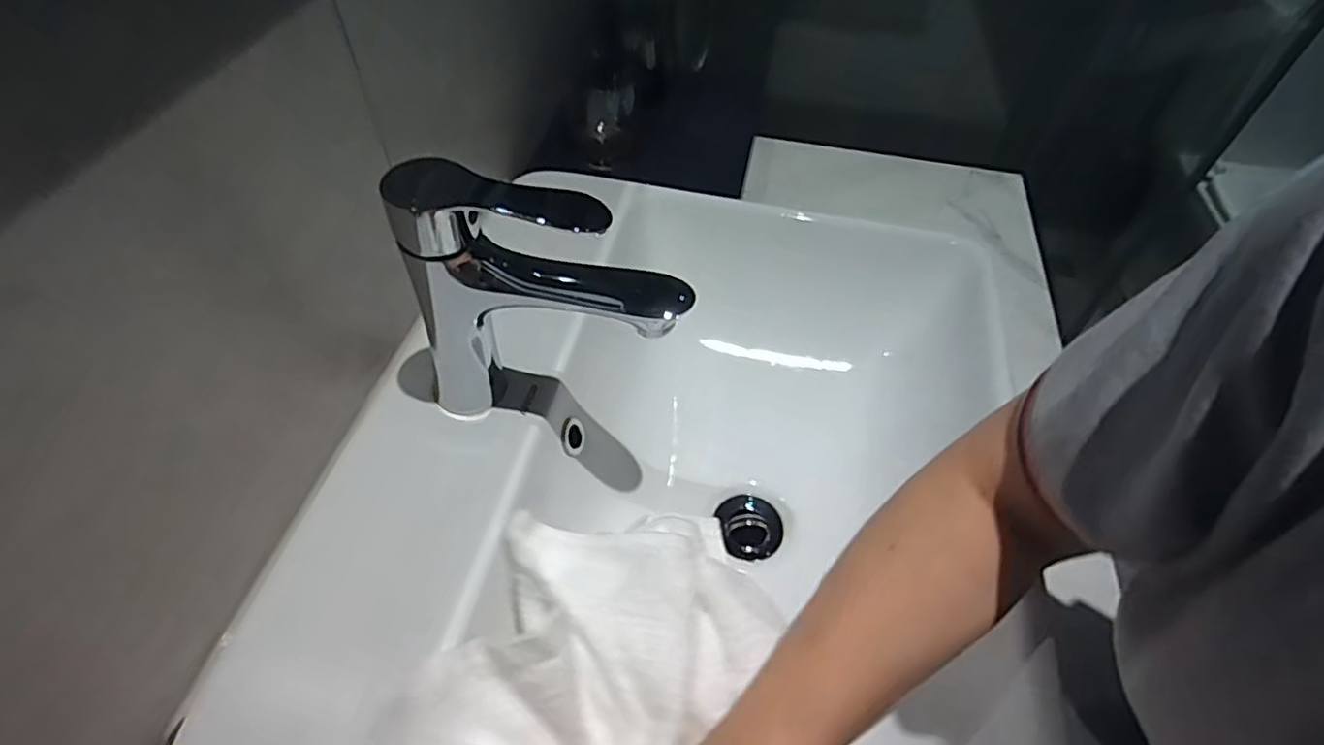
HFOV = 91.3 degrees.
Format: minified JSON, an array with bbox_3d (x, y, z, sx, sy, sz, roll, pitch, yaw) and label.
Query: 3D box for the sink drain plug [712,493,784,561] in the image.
[{"bbox_3d":[0.071,0.126,0.536,0.053,0.022,0.056,1,51,-1],"label":"sink drain plug"}]

